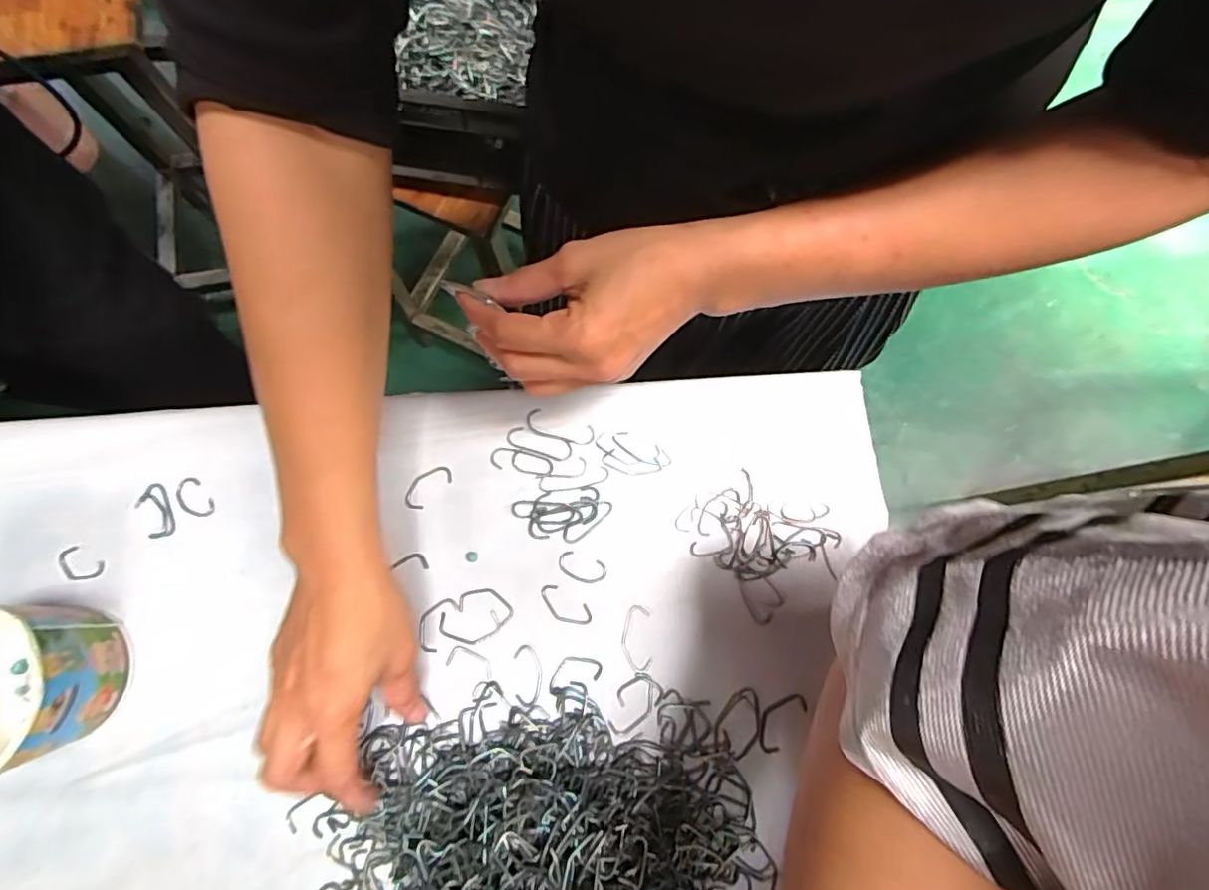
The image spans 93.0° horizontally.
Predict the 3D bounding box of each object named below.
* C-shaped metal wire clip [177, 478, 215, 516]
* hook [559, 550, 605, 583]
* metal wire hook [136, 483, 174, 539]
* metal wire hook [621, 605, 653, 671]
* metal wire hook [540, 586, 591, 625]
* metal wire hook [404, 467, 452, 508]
[{"bbox_3d":[-0.276,0.036,0.386,0.018,0.004,0.030,-38,81,-9],"label":"C-shaped metal wire clip"},{"bbox_3d":[-0.015,0.081,0.377,0.032,0.004,0.017,18,78,3],"label":"hook"},{"bbox_3d":[-0.299,0.044,0.384,0.021,0.004,0.036,-26,79,-6],"label":"metal wire hook"},{"bbox_3d":[0.020,0.124,0.369,0.019,0.004,0.040,-2,77,-1],"label":"metal wire hook"},{"bbox_3d":[-0.026,0.106,0.373,0.037,0.004,0.017,31,79,6],"label":"metal wire hook"},{"bbox_3d":[-0.121,0.028,0.389,0.035,0.004,0.019,-44,82,-10],"label":"metal wire hook"}]

